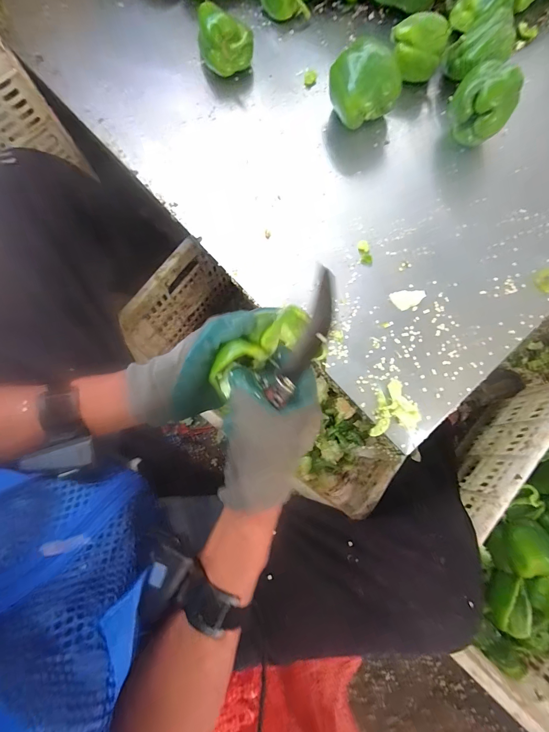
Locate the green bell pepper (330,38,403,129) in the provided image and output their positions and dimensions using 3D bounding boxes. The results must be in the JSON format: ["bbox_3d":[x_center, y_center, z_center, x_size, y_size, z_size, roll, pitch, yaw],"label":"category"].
[{"bbox_3d":[0.134,-0.430,0.521,0.093,0.085,0.085,0,75,2],"label":"green bell pepper"}]

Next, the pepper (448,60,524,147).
[{"bbox_3d":[0.316,-0.398,0.512,0.087,0.081,0.078,25,77,8],"label":"pepper"}]

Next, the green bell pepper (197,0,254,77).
[{"bbox_3d":[-0.086,-0.561,0.574,0.092,0.066,0.087,-9,74,0],"label":"green bell pepper"}]

